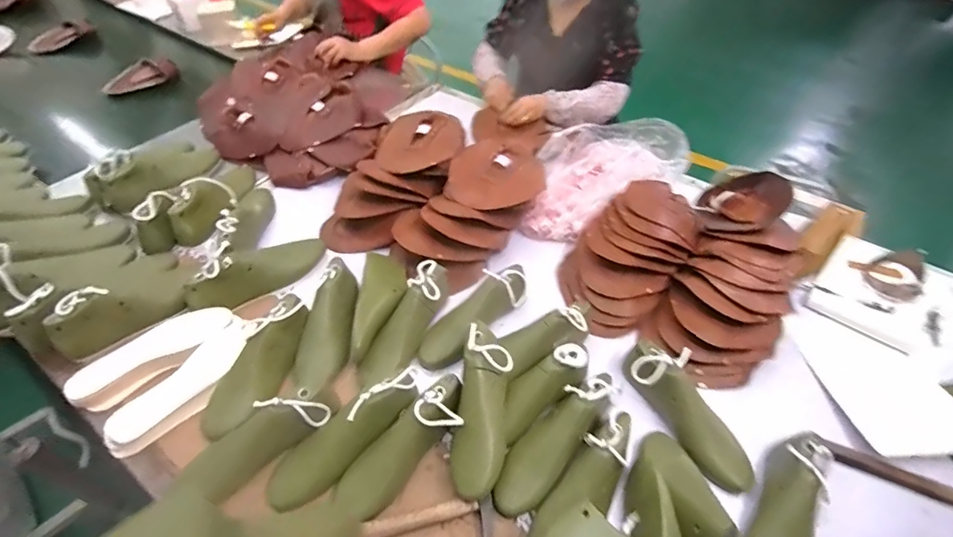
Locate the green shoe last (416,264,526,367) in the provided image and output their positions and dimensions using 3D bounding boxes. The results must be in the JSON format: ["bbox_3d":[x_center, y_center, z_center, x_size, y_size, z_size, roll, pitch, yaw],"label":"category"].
[{"bbox_3d":[-0.004,0.083,0.823,0.247,0.073,0.075,-41,57,-14],"label":"green shoe last"}]

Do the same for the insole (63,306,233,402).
[{"bbox_3d":[-0.534,0.130,0.761,0.240,0.011,0.074,-33,55,-28],"label":"insole"}]

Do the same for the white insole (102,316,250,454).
[{"bbox_3d":[-0.459,0.182,0.729,0.083,0.027,0.241,27,57,19],"label":"white insole"}]

